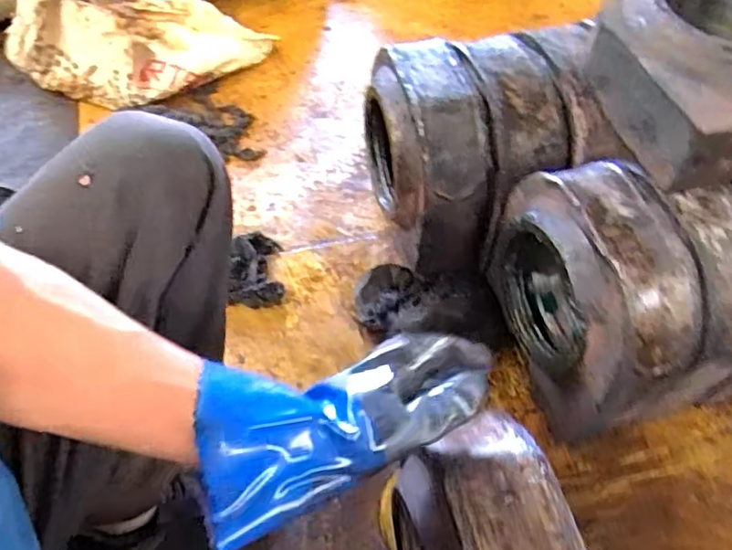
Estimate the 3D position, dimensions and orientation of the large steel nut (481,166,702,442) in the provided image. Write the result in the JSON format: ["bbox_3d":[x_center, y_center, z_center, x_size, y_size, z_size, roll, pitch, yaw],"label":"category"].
[{"bbox_3d":[0.277,0.013,0.759,0.131,0.246,0.287,-9,55,-8],"label":"large steel nut"}]

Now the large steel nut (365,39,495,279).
[{"bbox_3d":[0.090,-0.177,0.893,0.130,0.248,0.244,-9,55,-8],"label":"large steel nut"}]

